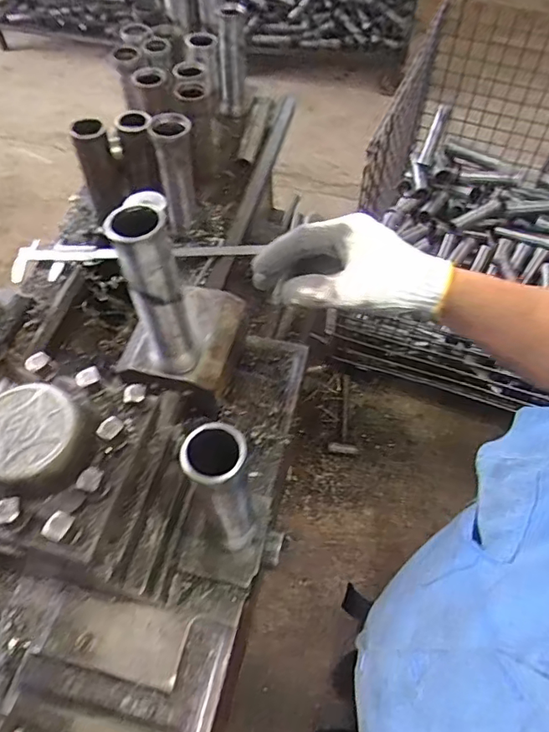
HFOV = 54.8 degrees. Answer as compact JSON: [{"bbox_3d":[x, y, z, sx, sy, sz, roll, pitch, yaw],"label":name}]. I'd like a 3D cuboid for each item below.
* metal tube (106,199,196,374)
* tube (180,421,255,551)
[{"bbox_3d":[-0.117,-0.070,0.529,0.046,0.187,0.055,-13,57,-8],"label":"metal tube"},{"bbox_3d":[-0.048,0.118,0.497,0.051,0.185,0.054,0,57,1],"label":"tube"}]

